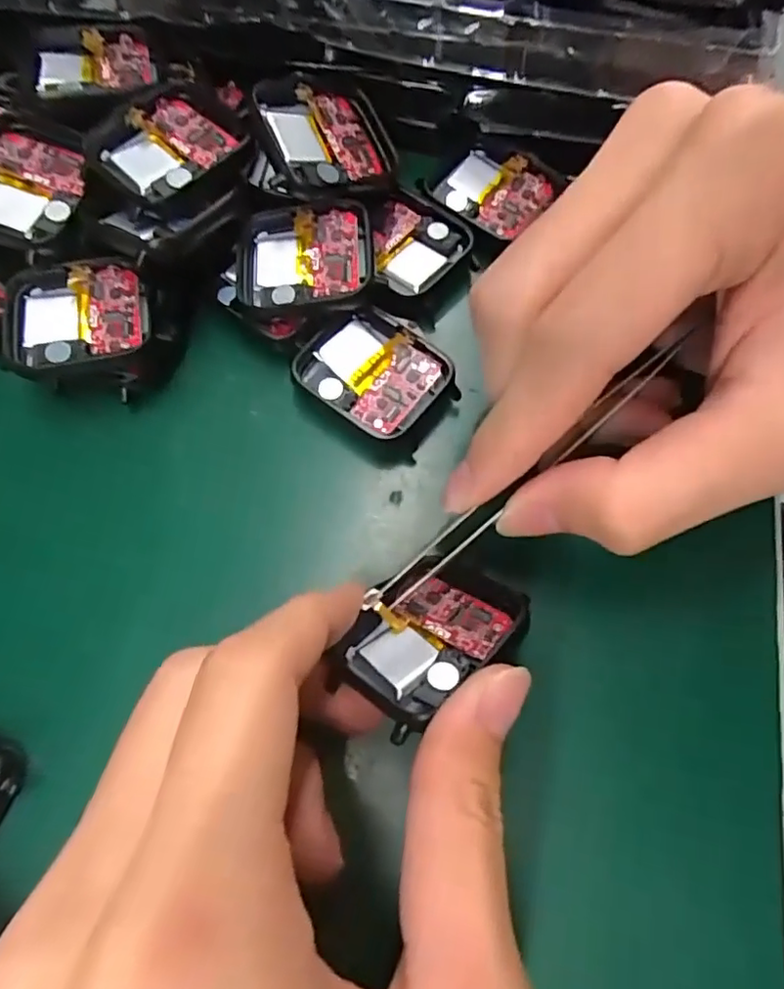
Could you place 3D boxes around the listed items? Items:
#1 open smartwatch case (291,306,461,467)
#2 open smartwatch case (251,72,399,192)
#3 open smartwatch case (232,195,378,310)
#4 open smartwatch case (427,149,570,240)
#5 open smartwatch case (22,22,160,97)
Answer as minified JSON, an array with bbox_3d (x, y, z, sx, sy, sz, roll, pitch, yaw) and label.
[{"bbox_3d":[-0.004,-0.035,0.180,0.046,0.009,0.039,40,74,17],"label":"open smartwatch case"},{"bbox_3d":[-0.020,-0.113,0.188,0.044,0.005,0.040,-20,86,-30],"label":"open smartwatch case"},{"bbox_3d":[-0.028,-0.073,0.188,0.043,0.017,0.034,-2,69,1],"label":"open smartwatch case"},{"bbox_3d":[0.035,-0.107,0.208,0.038,0.007,0.033,29,72,12],"label":"open smartwatch case"},{"bbox_3d":[-0.096,-0.138,0.191,0.038,0.008,0.037,-14,69,-4],"label":"open smartwatch case"}]

